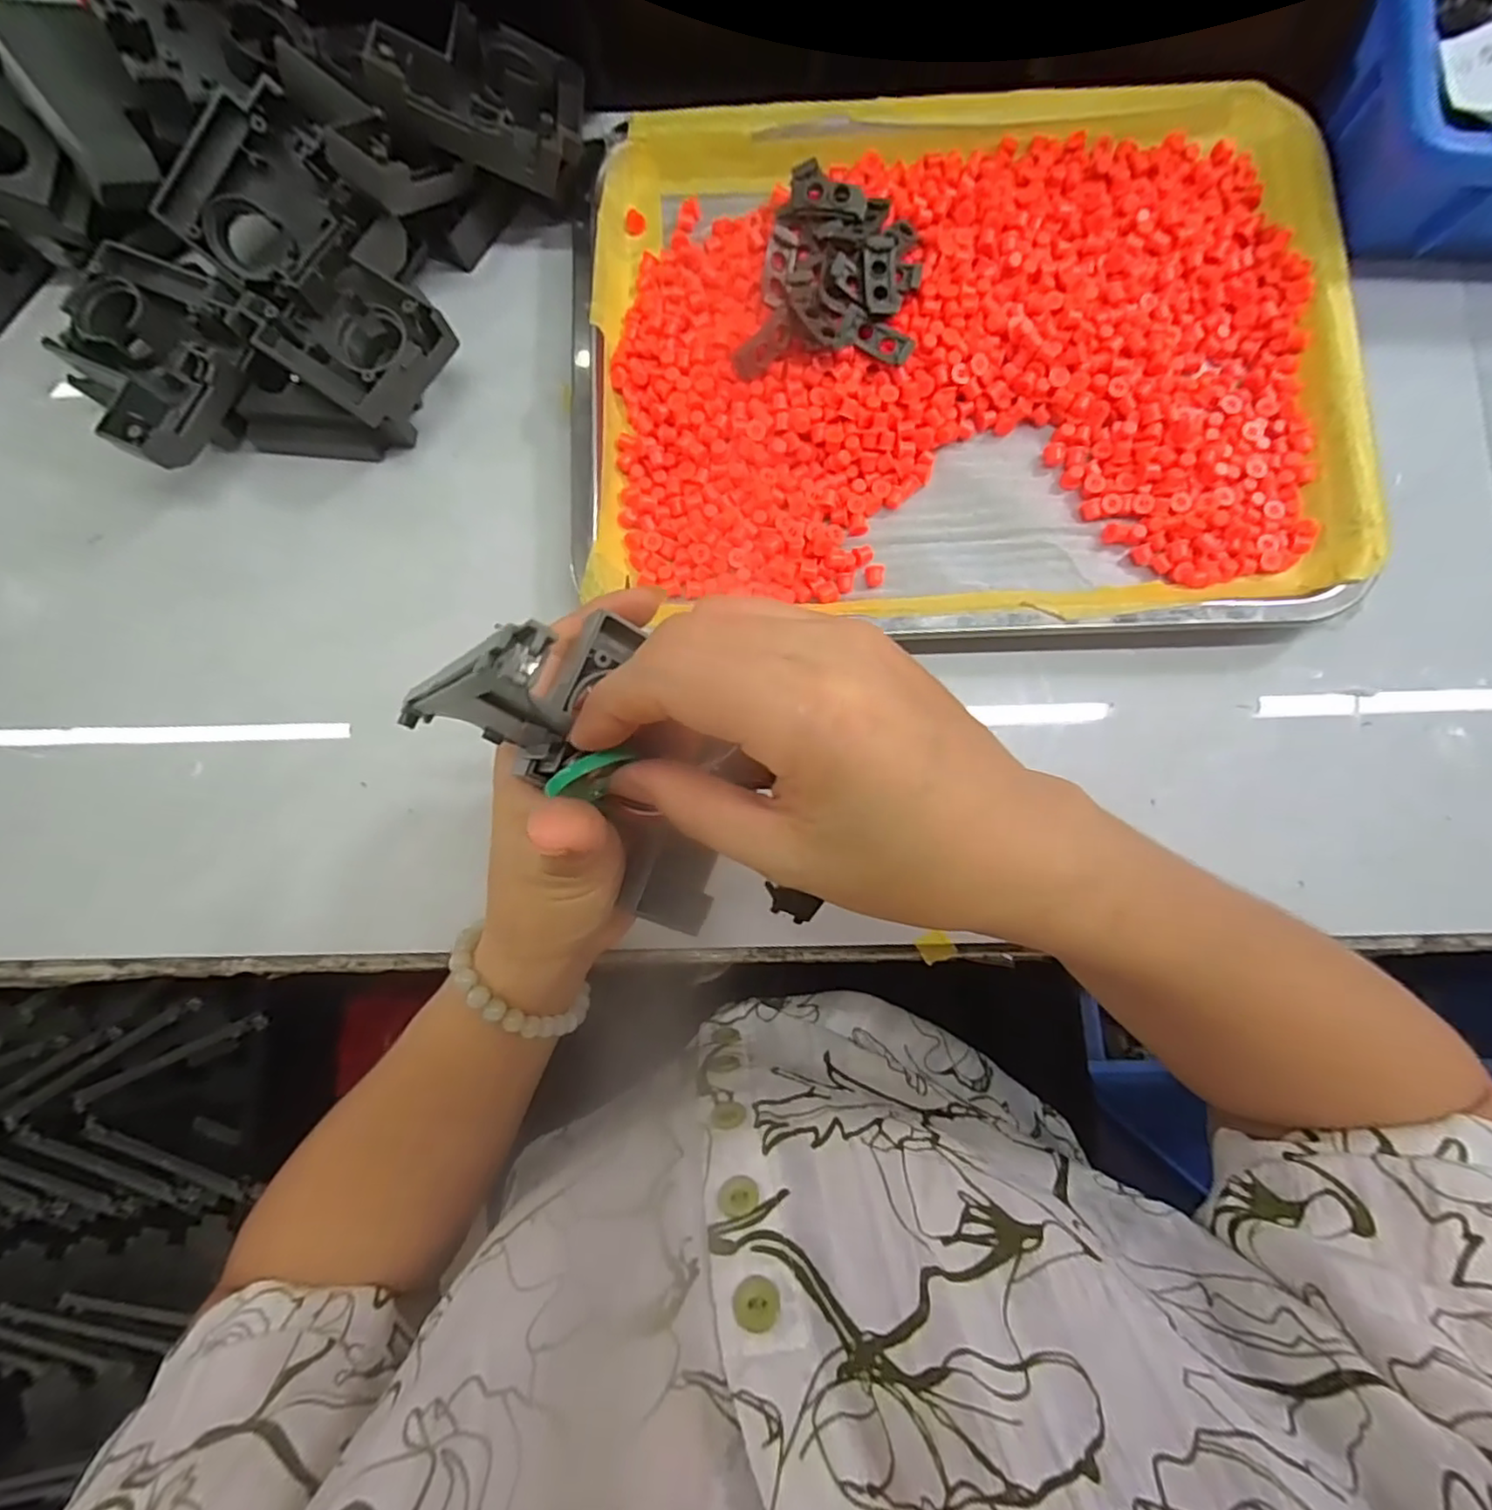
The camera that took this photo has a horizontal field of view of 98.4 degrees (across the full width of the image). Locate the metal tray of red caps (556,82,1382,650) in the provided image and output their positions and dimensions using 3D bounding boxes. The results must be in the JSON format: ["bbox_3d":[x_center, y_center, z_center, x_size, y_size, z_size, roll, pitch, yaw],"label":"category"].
[{"bbox_3d":[0.095,-0.183,0.296,0.339,0.024,0.259,-1,85,1],"label":"metal tray of red caps"}]

